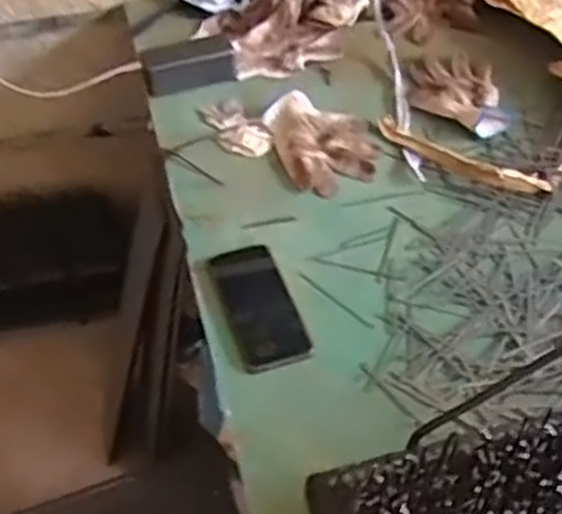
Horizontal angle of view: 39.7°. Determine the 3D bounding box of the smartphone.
[{"bbox_3d":[-0.029,0.051,0.862,0.077,0.016,0.166,-16,52,-12],"label":"smartphone"}]

